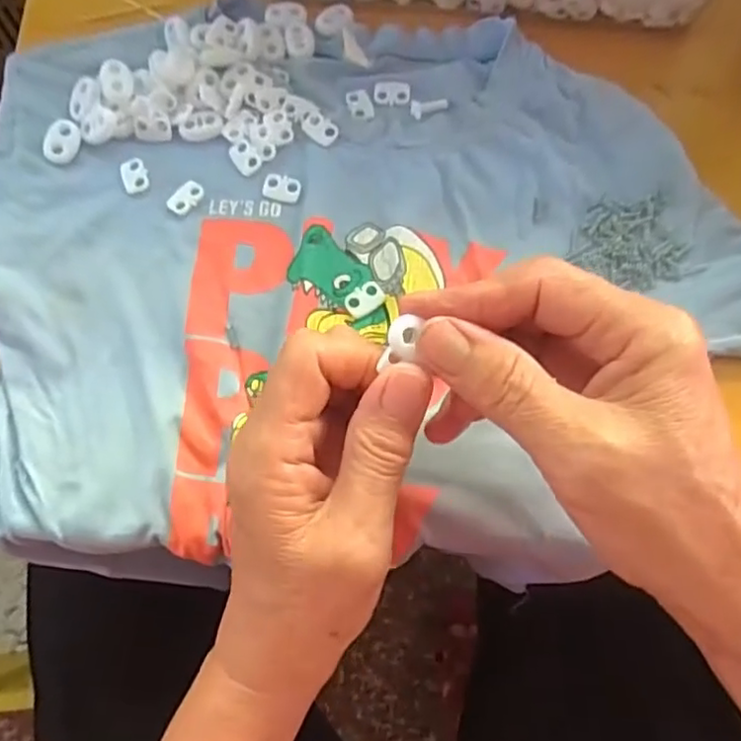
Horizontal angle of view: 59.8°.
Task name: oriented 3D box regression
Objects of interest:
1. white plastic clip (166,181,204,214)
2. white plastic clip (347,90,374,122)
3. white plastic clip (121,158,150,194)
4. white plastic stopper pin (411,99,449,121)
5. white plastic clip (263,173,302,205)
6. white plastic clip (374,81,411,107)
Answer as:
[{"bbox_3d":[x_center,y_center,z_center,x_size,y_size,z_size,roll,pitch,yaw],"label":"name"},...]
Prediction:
[{"bbox_3d":[-0.091,-0.086,0.318,0.012,0.004,0.019,38,76,11],"label":"white plastic clip"},{"bbox_3d":[-0.005,-0.139,0.335,0.012,0.004,0.019,-18,73,-6],"label":"white plastic clip"},{"bbox_3d":[-0.118,-0.098,0.321,0.013,0.004,0.018,-21,74,-7],"label":"white plastic clip"},{"bbox_3d":[0.031,-0.137,0.334,0.019,0.004,0.011,-1,72,-1],"label":"white plastic stopper pin"},{"bbox_3d":[-0.044,-0.091,0.321,0.019,0.004,0.013,16,73,4],"label":"white plastic clip"},{"bbox_3d":[0.012,-0.146,0.338,0.019,0.004,0.015,3,72,1],"label":"white plastic clip"}]

